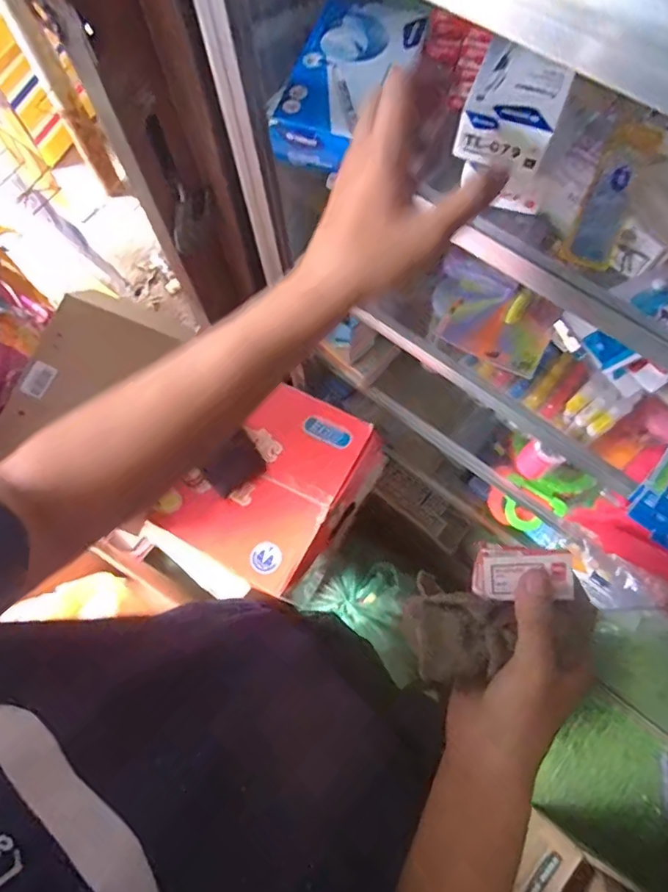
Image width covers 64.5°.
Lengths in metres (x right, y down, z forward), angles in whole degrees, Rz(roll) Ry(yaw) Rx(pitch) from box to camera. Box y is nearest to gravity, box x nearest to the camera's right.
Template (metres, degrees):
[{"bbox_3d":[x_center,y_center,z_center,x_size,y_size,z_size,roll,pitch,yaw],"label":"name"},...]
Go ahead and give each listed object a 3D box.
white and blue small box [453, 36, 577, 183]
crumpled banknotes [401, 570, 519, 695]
[{"bbox_3d":[0.125,-0.234,0.369,0.060,0.030,0.080,20,74,7],"label":"white and blue small box"},{"bbox_3d":[0.074,0.118,0.326,0.062,0.023,0.058,18,74,6],"label":"crumpled banknotes"}]

